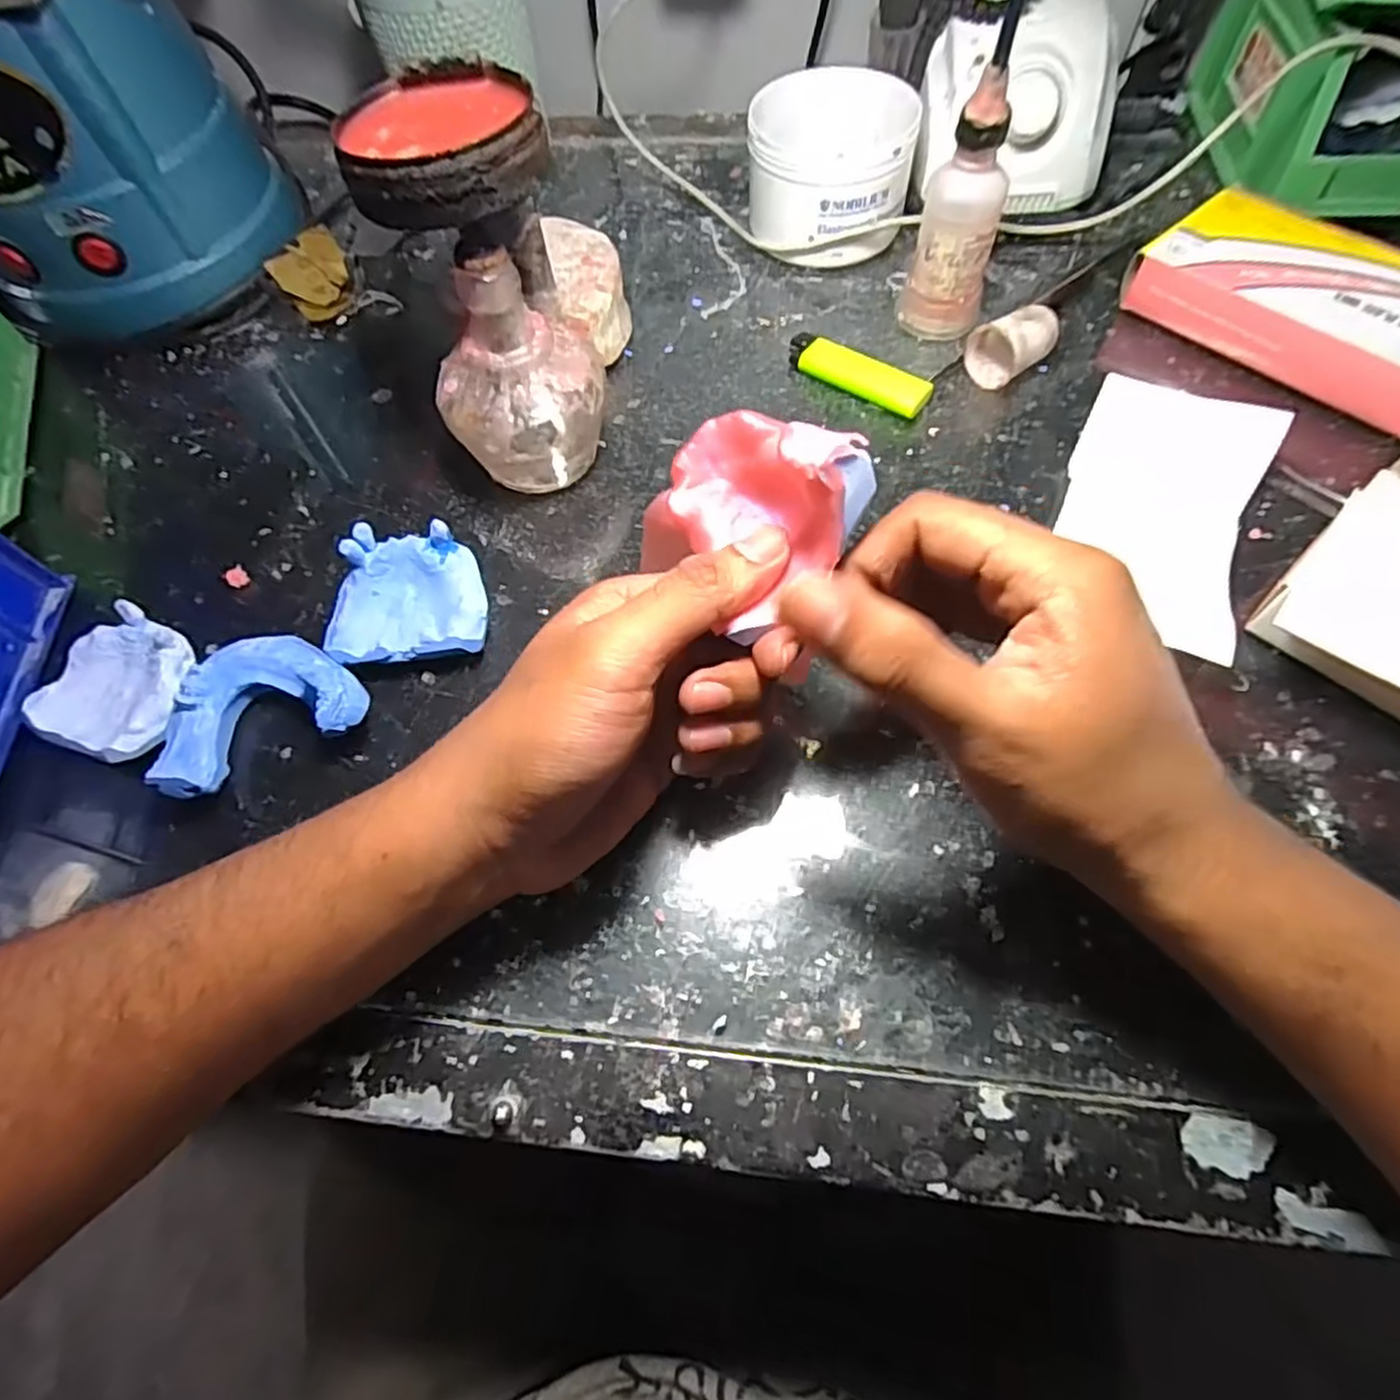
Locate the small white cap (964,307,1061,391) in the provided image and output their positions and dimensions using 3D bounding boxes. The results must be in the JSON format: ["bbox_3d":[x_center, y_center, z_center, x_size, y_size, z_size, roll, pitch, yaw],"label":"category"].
[{"bbox_3d":[0.157,-0.179,0.364,0.035,0.031,0.032,-40,67,-16],"label":"small white cap"}]

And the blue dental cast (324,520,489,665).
[{"bbox_3d":[-0.124,-0.043,0.311,0.066,0.032,0.055,-2,63,3],"label":"blue dental cast"}]

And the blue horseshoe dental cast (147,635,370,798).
[{"bbox_3d":[-0.176,0.002,0.293,0.077,0.029,0.057,-24,64,-9],"label":"blue horseshoe dental cast"}]

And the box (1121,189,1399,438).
[{"bbox_3d":[0.304,-0.195,0.359,0.085,0.034,0.153,-37,66,-14],"label":"box"}]

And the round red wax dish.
[{"bbox_3d":[-0.092,-0.203,0.261,0.071,0.018,0.073,-2,63,3],"label":"round red wax dish"}]

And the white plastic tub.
[{"bbox_3d":[0.073,-0.300,0.410,0.087,0.065,0.081,5,63,6],"label":"white plastic tub"}]

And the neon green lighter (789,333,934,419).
[{"bbox_3d":[0.081,-0.167,0.373,0.078,0.013,0.021,32,69,18],"label":"neon green lighter"}]

